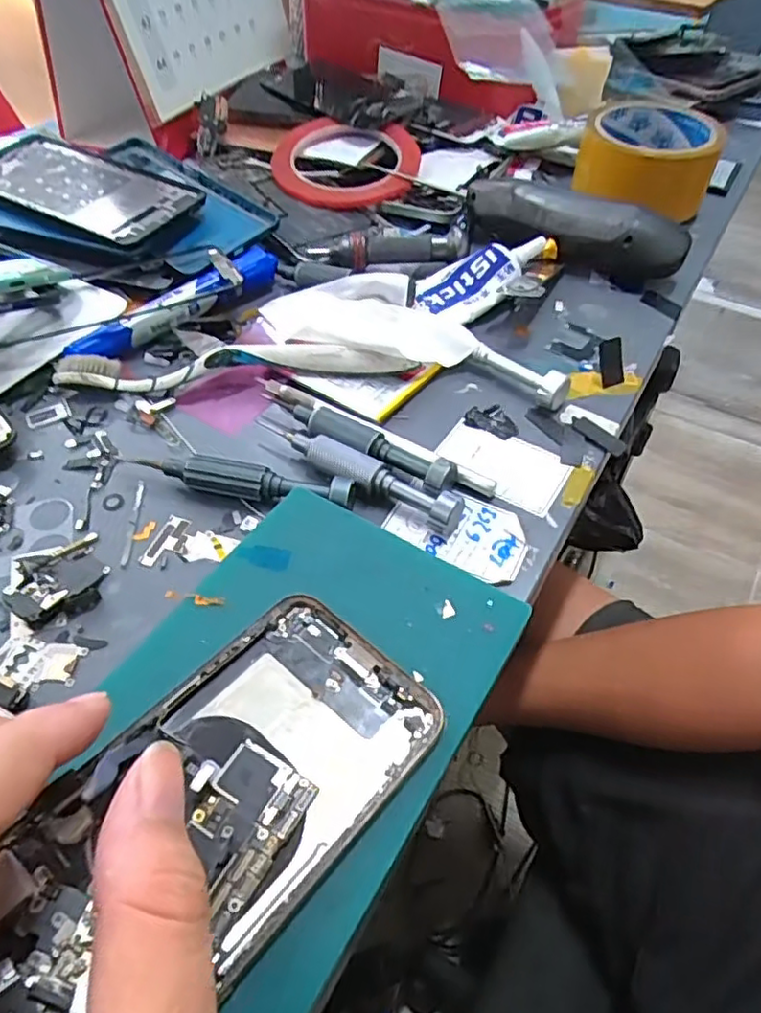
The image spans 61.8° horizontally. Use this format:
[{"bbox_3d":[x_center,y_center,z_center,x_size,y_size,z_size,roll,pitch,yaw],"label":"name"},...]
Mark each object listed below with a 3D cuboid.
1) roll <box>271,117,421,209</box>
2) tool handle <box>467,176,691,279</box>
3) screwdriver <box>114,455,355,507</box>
[{"bbox_3d":[-0.028,-0.252,0.469,0.107,0.013,0.103,-1,60,2],"label":"roll"},{"bbox_3d":[0.122,-0.180,0.410,0.141,0.040,0.024,27,53,16],"label":"tool handle"},{"bbox_3d":[-0.065,-0.012,0.277,0.108,0.019,0.014,11,49,8],"label":"screwdriver"}]

